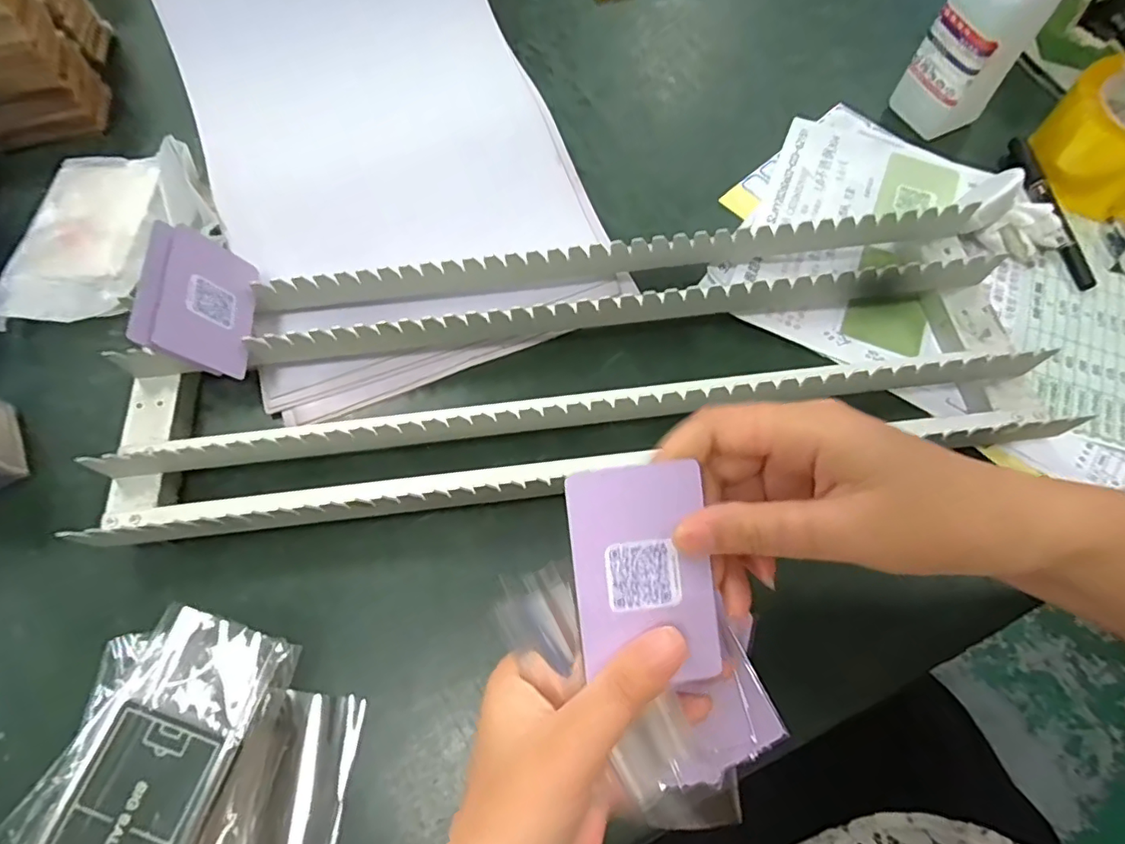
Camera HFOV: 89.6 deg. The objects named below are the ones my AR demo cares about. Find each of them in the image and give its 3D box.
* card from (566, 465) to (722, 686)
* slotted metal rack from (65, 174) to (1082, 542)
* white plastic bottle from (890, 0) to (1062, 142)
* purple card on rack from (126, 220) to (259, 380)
[{"bbox_3d":[0.032,0.059,0.222,0.054,0.004,0.083,-7,89,-4],"label":"card"},{"bbox_3d":[0.024,-0.046,0.360,0.597,0.047,0.194,-9,66,-1],"label":"slotted metal rack"},{"bbox_3d":[0.305,-0.284,0.401,0.063,0.146,0.062,-37,70,-13],"label":"white plastic bottle"},{"bbox_3d":[-0.216,-0.073,0.337,0.007,0.061,0.088,-19,65,26],"label":"purple card on rack"}]

